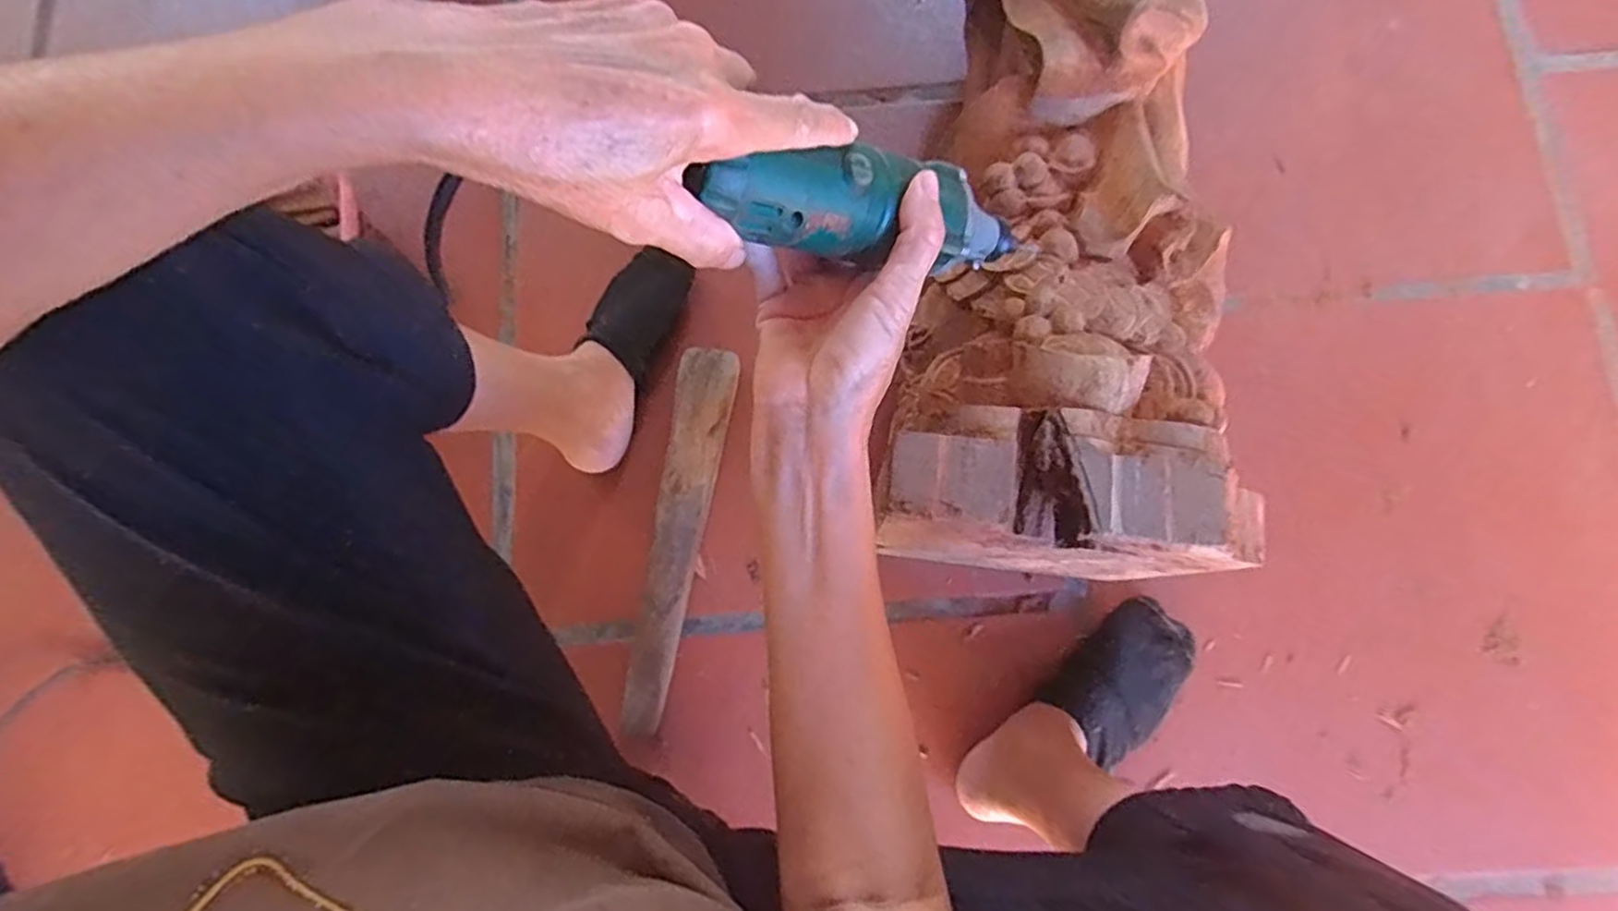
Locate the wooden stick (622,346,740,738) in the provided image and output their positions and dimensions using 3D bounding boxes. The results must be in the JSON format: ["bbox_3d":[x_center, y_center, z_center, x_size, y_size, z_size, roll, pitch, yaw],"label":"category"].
[{"bbox_3d":[-0.112,0.068,0.645,0.049,0.035,0.334,8,77,3],"label":"wooden stick"}]

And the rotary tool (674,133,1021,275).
[{"bbox_3d":[0.033,-0.113,0.334,0.190,0.038,0.040,-8,73,-38],"label":"rotary tool"}]

